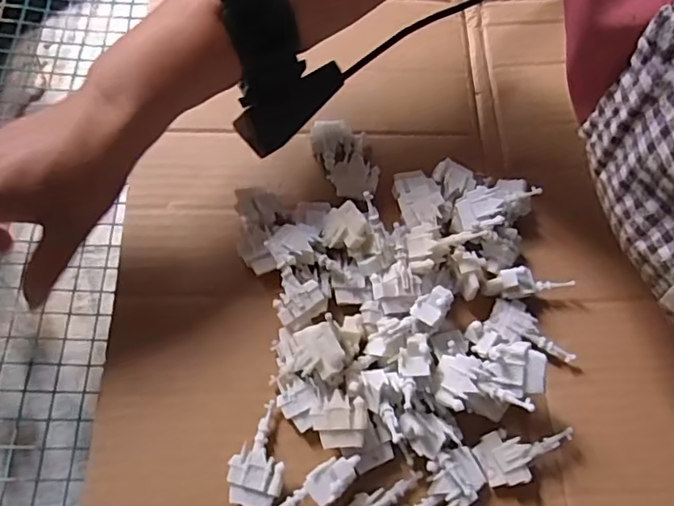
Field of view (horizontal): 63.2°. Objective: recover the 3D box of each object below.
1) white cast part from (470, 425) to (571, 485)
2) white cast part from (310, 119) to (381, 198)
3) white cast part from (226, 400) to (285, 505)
[{"bbox_3d":[0.105,0.111,0.307,0.053,0.015,0.028,-17,68,-11],"label":"white cast part"},{"bbox_3d":[0.006,-0.066,0.377,0.036,0.014,0.060,-17,68,-11],"label":"white cast part"},{"bbox_3d":[-0.041,0.109,0.297,0.028,0.017,0.054,9,66,1],"label":"white cast part"}]

